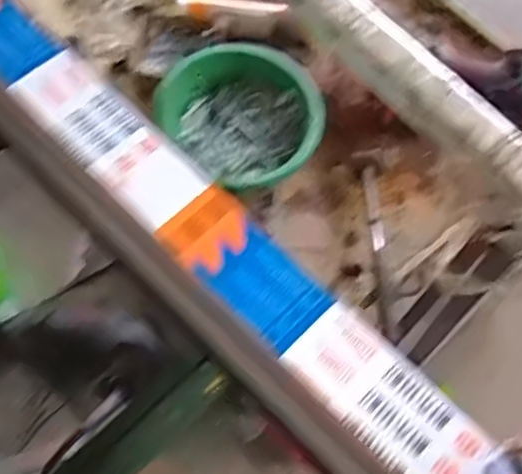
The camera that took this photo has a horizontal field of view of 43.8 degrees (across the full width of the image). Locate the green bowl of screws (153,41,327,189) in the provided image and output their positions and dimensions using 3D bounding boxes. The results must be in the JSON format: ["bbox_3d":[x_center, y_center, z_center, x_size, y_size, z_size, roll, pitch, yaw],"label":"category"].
[{"bbox_3d":[-0.017,-0.168,0.899,0.198,0.084,0.206,0,66,0],"label":"green bowl of screws"}]

